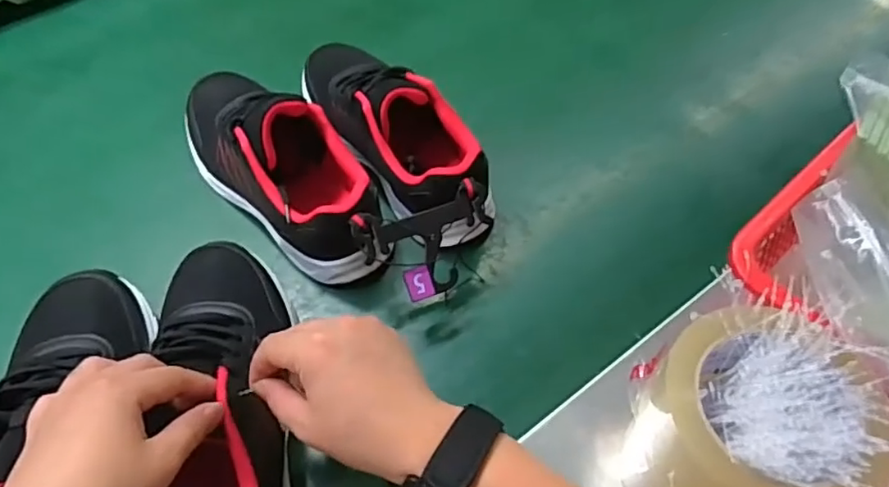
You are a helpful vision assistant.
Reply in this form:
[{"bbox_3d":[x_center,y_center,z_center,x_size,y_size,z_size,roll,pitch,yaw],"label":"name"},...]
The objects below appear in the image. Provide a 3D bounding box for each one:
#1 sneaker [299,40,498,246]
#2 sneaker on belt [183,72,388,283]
[{"bbox_3d":[-0.047,-0.097,0.517,0.083,0.084,0.253,-34,62,-22],"label":"sneaker"},{"bbox_3d":[-0.145,-0.072,0.501,0.244,0.102,0.082,37,64,23],"label":"sneaker on belt"}]

